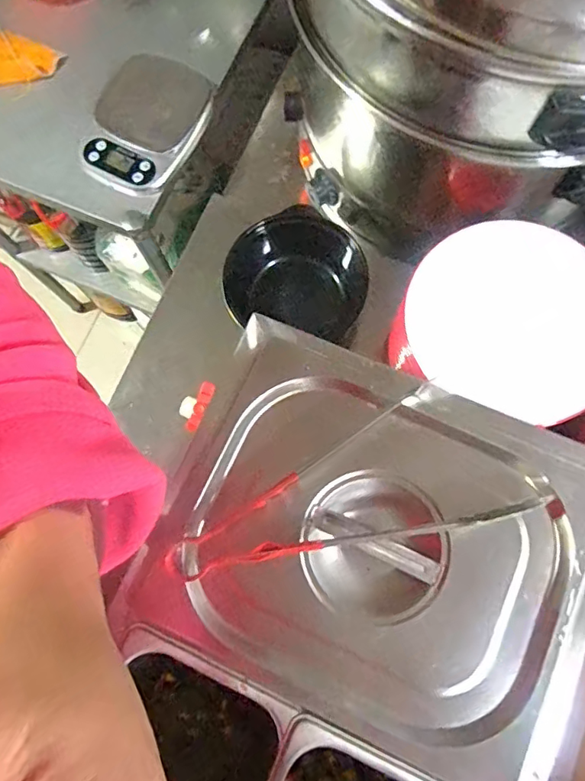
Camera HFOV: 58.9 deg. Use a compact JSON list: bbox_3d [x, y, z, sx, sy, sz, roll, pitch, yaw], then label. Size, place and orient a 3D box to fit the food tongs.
[{"bbox_3d":[0.046,0.077,0.430,0.301,0.046,0.114,-13,77,-2],"label":"food tongs"}]

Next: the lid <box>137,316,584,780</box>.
[{"bbox_3d":[0.071,0.124,0.426,0.360,0.034,0.281,24,79,7],"label":"lid"}]

